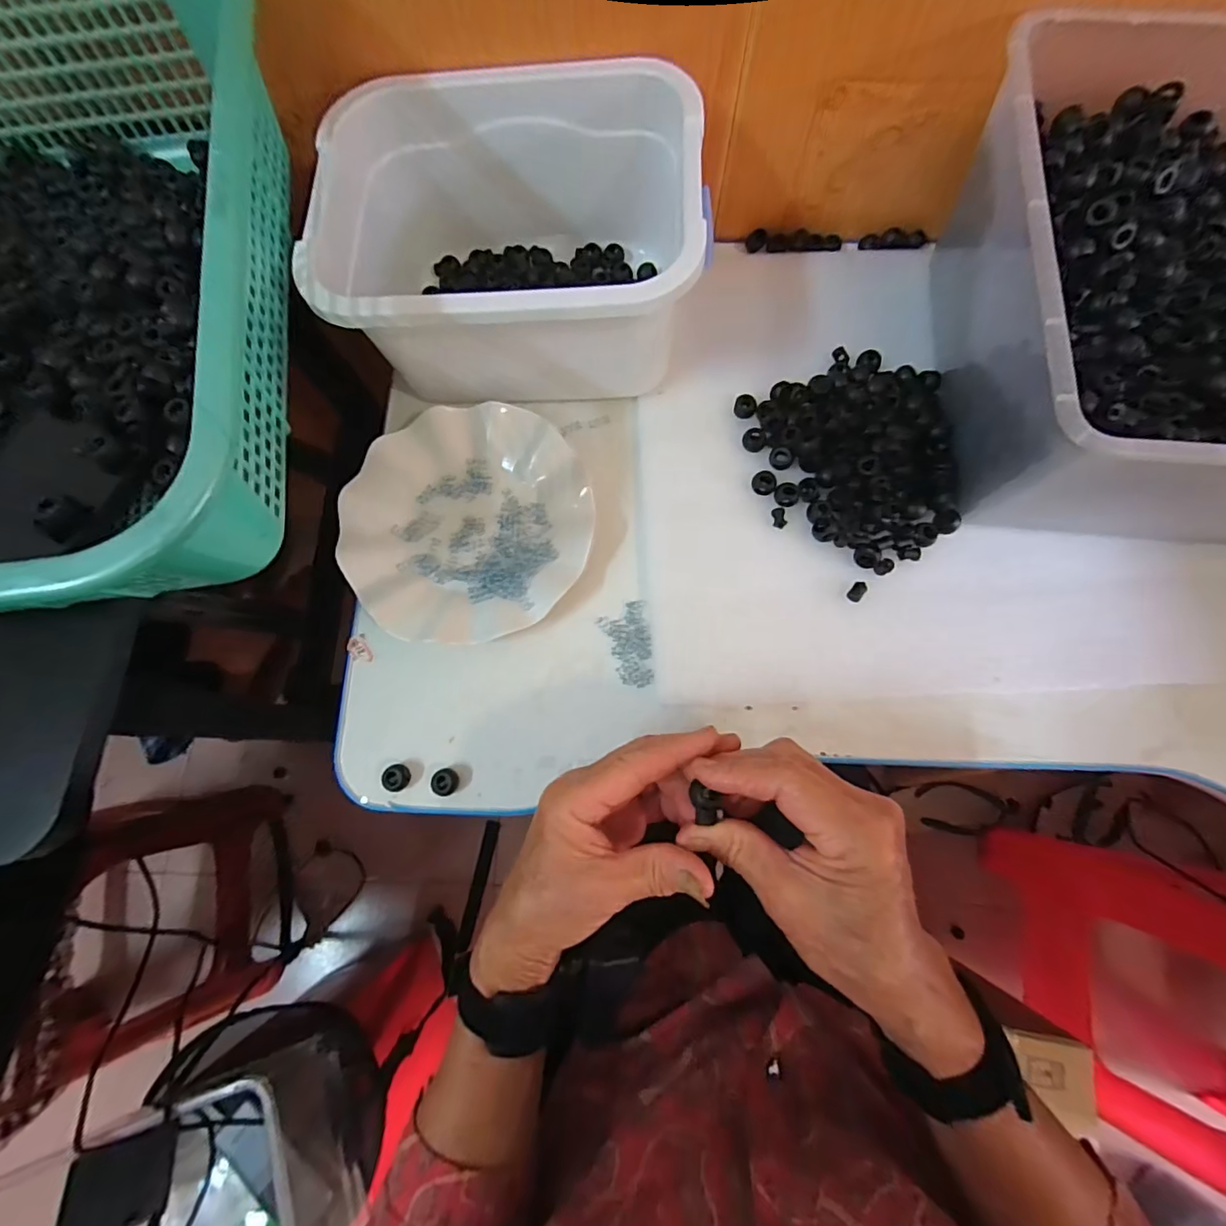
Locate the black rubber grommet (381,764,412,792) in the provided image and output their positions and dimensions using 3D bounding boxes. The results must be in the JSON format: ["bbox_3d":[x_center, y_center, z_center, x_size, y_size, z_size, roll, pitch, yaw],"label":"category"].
[{"bbox_3d":[-0.146,0.111,0.357,0.016,0.013,0.016,0,77,1],"label":"black rubber grommet"}]

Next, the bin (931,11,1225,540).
[{"bbox_3d":[0.387,-0.190,0.346,0.322,0.143,0.292,5,77,2],"label":"bin"}]

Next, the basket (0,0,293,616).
[{"bbox_3d":[-0.317,-0.168,0.281,0.292,0.099,0.381,-9,77,-1],"label":"basket"}]

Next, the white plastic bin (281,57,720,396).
[{"bbox_3d":[-0.069,-0.258,0.383,0.241,0.124,0.183,-5,77,0],"label":"white plastic bin"}]

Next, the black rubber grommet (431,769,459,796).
[{"bbox_3d":[-0.113,0.115,0.359,0.016,0.012,0.017,0,77,1],"label":"black rubber grommet"}]

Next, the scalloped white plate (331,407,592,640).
[{"bbox_3d":[-0.107,-0.067,0.397,0.178,0.018,0.178,0,77,1],"label":"scalloped white plate"}]

